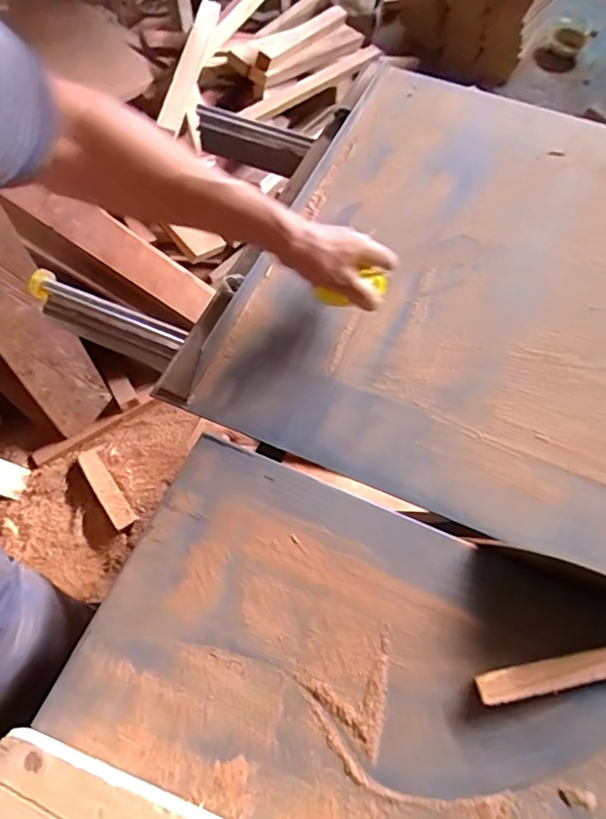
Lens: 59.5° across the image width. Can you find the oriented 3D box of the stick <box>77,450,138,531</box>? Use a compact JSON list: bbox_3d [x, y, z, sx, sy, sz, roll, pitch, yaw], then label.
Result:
[{"bbox_3d":[-0.478,0.190,1.281,0.048,0.016,0.223,-34,68,-16],"label":"stick"}]

